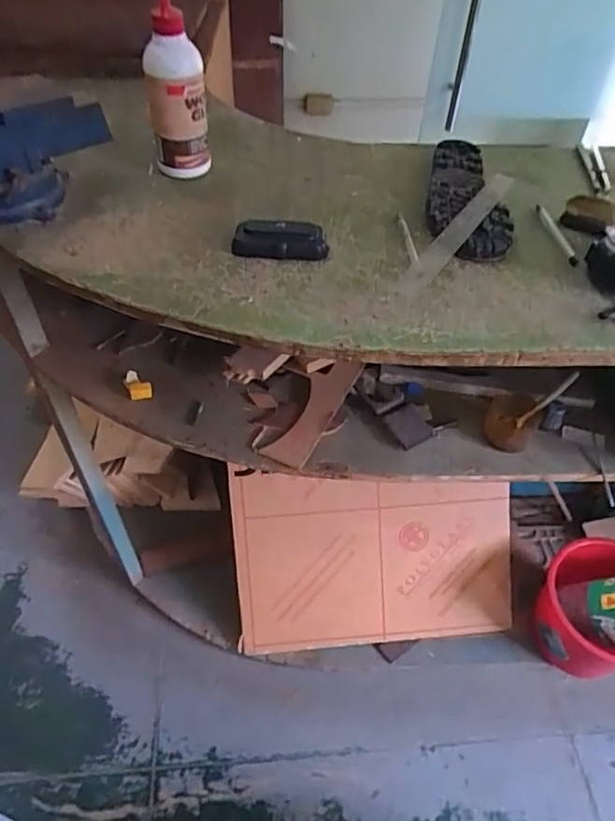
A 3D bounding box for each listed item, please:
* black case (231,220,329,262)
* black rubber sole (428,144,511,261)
[{"bbox_3d":[-0.031,-0.196,0.662,0.107,0.028,0.042,2,49,-1],"label":"black case"},{"bbox_3d":[0.203,-0.288,0.755,0.098,0.018,0.277,3,49,0],"label":"black rubber sole"}]

